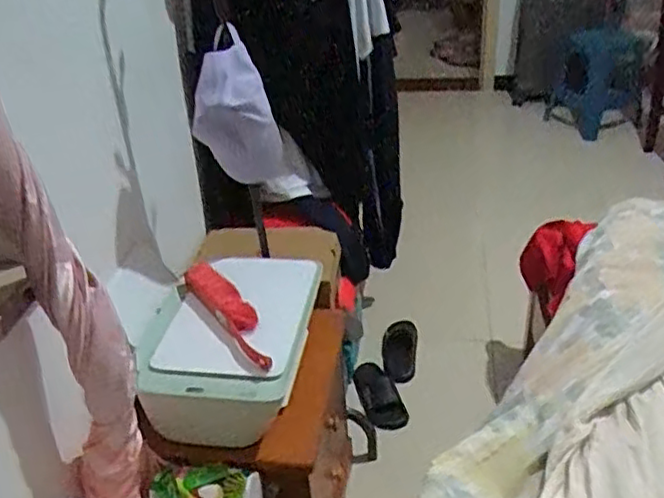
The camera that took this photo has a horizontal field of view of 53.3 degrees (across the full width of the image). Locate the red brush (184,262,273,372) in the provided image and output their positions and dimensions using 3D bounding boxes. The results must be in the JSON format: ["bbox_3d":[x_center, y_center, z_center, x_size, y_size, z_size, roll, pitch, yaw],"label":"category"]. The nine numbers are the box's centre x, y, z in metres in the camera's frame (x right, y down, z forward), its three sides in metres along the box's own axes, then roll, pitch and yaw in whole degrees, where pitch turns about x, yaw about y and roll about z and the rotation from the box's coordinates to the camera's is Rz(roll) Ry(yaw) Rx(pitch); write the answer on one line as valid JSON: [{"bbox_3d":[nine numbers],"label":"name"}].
[{"bbox_3d":[-0.189,0.121,1.278,0.070,0.055,0.311,-25,38,-29],"label":"red brush"}]

